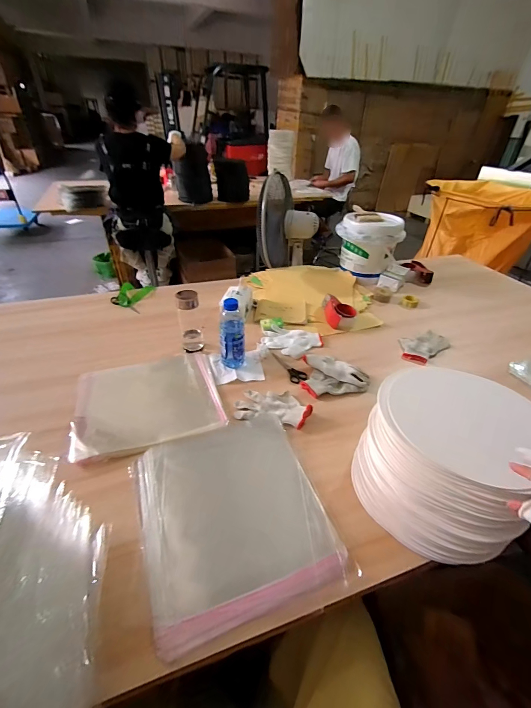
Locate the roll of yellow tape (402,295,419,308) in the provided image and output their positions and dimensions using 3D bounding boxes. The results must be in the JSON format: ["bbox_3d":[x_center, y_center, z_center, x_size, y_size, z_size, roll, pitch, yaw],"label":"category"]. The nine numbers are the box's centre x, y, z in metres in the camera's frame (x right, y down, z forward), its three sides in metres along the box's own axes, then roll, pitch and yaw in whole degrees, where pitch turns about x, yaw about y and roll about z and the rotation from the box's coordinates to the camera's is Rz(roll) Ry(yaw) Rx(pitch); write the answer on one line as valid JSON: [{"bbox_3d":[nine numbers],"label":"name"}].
[{"bbox_3d":[0.580,-0.208,1.255,0.057,0.032,0.057,1,39,-1],"label":"roll of yellow tape"}]

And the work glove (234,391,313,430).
[{"bbox_3d":[0.021,0.126,0.788,0.183,0.031,0.111,8,39,7],"label":"work glove"}]

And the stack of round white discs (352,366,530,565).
[{"bbox_3d":[0.311,0.167,0.548,0.244,0.226,0.254,30,47,30],"label":"stack of round white discs"}]

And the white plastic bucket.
[{"bbox_3d":[0.449,-0.476,1.387,0.215,0.238,0.237,-29,48,-33],"label":"white plastic bucket"}]

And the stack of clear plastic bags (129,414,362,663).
[{"bbox_3d":[-0.067,0.286,0.598,0.318,0.020,0.359,-13,41,-17],"label":"stack of clear plastic bags"}]

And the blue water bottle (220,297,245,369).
[{"bbox_3d":[-0.091,-0.055,0.876,0.064,0.198,0.060,-1,39,-4],"label":"blue water bottle"}]

